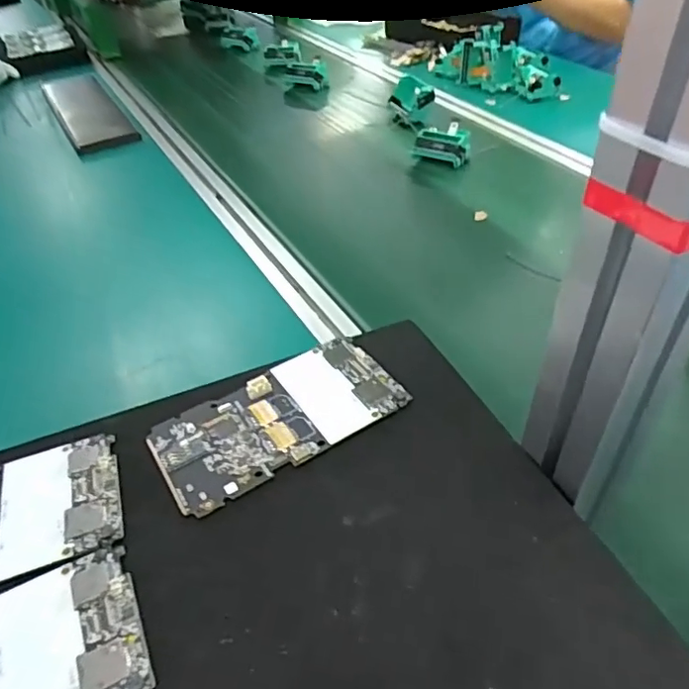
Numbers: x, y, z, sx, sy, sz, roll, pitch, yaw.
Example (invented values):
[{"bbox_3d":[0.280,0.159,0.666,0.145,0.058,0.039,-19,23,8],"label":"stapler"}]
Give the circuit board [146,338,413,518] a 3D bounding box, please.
[{"bbox_3d":[-0.035,0.038,0.307,0.129,0.004,0.065,-26,47,-23],"label":"circuit board"}]

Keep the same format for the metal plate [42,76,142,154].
[{"bbox_3d":[-0.462,-0.421,1.013,0.099,0.010,0.400,-23,46,-20],"label":"metal plate"}]

